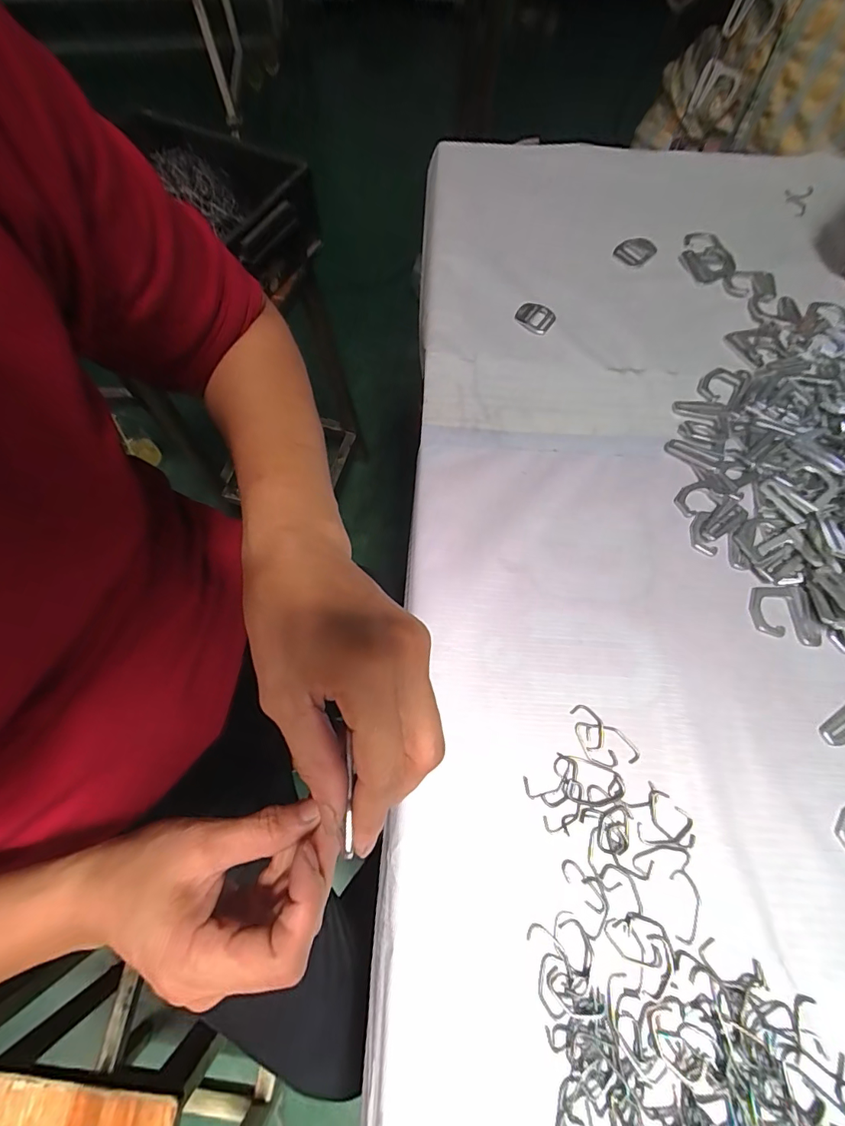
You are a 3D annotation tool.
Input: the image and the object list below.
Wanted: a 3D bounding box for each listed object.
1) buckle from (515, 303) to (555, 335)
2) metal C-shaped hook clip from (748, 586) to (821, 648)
[{"bbox_3d":[0.115,-0.251,0.455,0.039,0.006,0.028,23,89,4],"label":"buckle"},{"bbox_3d":[0.286,0.041,0.349,0.048,0.005,0.046,4,68,-1],"label":"metal C-shaped hook clip"}]

